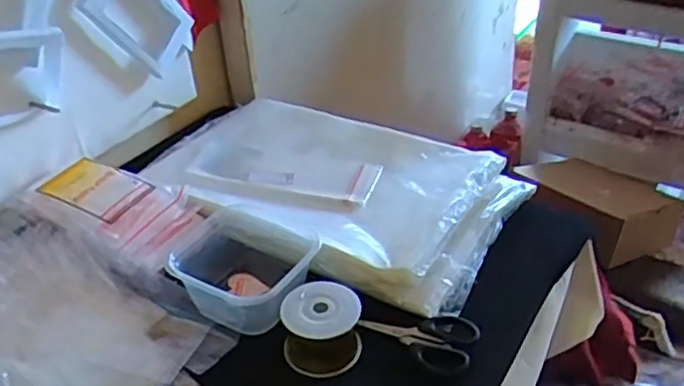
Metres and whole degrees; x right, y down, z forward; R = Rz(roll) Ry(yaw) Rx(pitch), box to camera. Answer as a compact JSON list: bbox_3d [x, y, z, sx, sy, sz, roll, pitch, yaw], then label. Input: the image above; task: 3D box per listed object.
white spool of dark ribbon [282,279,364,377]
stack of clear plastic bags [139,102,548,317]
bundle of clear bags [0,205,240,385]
[{"bbox_3d":[-0.017,0.116,0.581,0.064,0.055,0.061,-2,34,1],"label":"white spool of dark ribbon"},{"bbox_3d":[-0.015,-0.010,0.765,0.386,0.043,0.241,18,39,27],"label":"stack of clear plastic bags"},{"bbox_3d":[-0.250,0.113,0.599,0.296,0.055,0.166,14,37,23],"label":"bundle of clear bags"}]

